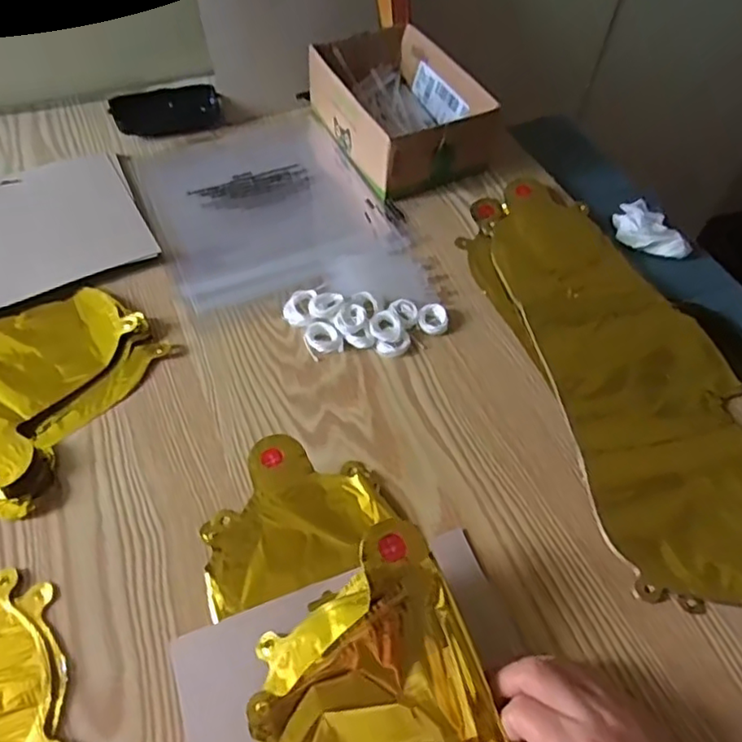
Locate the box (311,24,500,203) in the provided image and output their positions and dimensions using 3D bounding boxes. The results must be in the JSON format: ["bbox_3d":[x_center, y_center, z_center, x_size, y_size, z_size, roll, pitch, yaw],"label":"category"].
[{"bbox_3d":[0.026,-0.285,0.647,0.136,0.066,0.207,-22,58,-17],"label":"box"}]

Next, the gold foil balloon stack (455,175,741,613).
[{"bbox_3d":[0.220,-0.006,0.483,0.188,0.011,0.428,-12,56,-11],"label":"gold foil balloon stack"}]

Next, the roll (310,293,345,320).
[{"bbox_3d":[-0.037,-0.053,0.501,0.024,0.012,0.026,1,54,-2],"label":"roll"}]

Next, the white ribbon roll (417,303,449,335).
[{"bbox_3d":[0.052,-0.043,0.503,0.025,0.010,0.027,1,54,-2],"label":"white ribbon roll"}]

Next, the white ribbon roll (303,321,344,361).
[{"bbox_3d":[-0.039,-0.026,0.488,0.027,0.008,0.032,-20,58,-16],"label":"white ribbon roll"}]

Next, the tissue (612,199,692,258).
[{"bbox_3d":[0.270,-0.145,0.601,0.056,0.021,0.085,-8,55,-8],"label":"tissue"}]

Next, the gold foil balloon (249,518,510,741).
[{"bbox_3d":[0.003,0.180,0.316,0.118,0.058,0.160,-17,57,-14],"label":"gold foil balloon"}]

